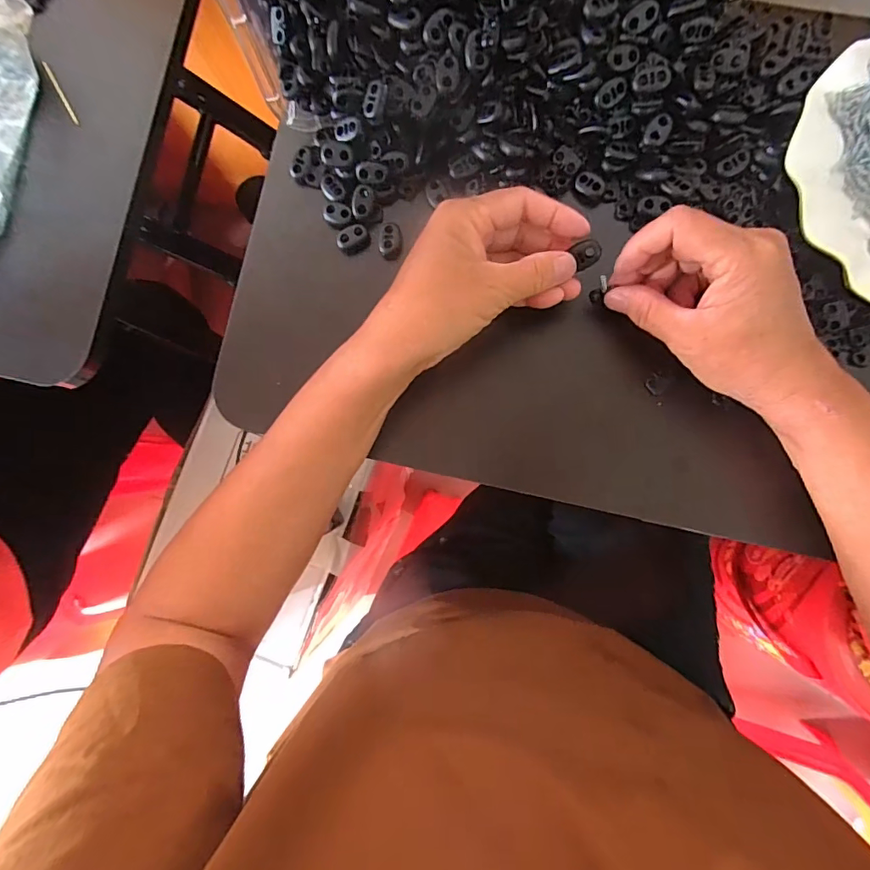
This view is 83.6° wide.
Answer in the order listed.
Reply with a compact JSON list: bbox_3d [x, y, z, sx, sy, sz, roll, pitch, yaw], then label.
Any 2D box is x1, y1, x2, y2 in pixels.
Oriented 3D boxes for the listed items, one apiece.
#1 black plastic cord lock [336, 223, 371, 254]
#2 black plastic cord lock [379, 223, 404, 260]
[{"bbox_3d":[-0.056,-0.133,0.329,0.022,0.010,0.014,-19,84,2],"label":"black plastic cord lock"},{"bbox_3d":[-0.029,-0.130,0.327,0.016,0.008,0.022,-4,85,4],"label":"black plastic cord lock"}]

